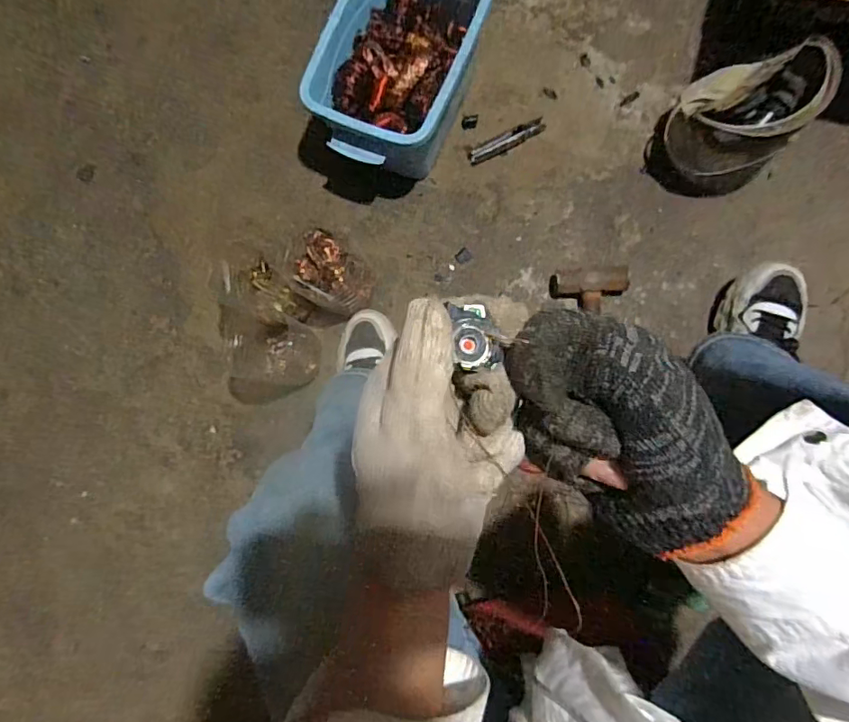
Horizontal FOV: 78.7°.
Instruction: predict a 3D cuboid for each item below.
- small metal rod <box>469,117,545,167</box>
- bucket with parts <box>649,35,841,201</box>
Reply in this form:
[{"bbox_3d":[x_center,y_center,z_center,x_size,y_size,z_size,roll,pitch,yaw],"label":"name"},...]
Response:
[{"bbox_3d":[0.127,-0.344,0.808,0.122,0.017,0.026,-26,81,4],"label":"small metal rod"},{"bbox_3d":[0.417,-0.322,0.694,0.154,0.149,0.172,36,89,9],"label":"bucket with parts"}]

